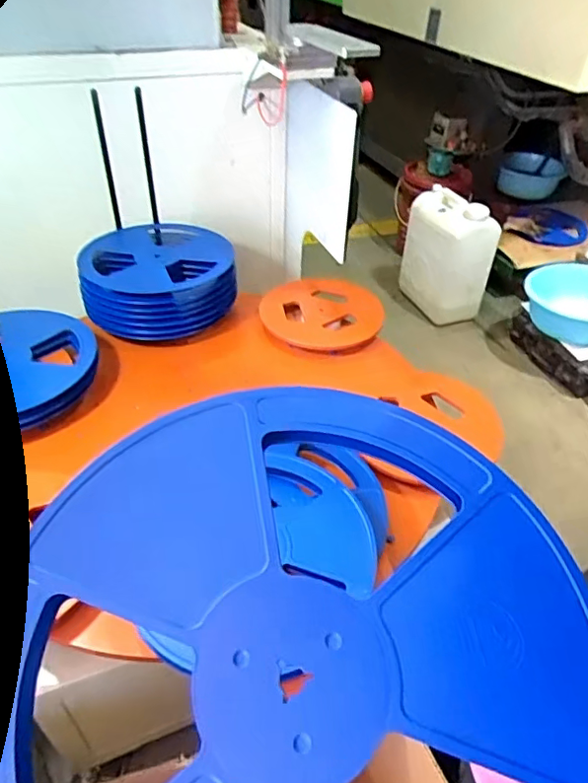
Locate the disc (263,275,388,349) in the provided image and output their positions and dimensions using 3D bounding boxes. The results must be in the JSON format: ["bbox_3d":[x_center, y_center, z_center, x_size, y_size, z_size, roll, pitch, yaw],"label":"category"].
[{"bbox_3d":[0.065,-0.191,1.266,0.262,0.026,0.270,2,44,-2],"label":"disc"}]

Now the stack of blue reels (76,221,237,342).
[{"bbox_3d":[-0.294,-0.265,1.257,0.321,0.117,0.328,0,41,-5],"label":"stack of blue reels"}]

